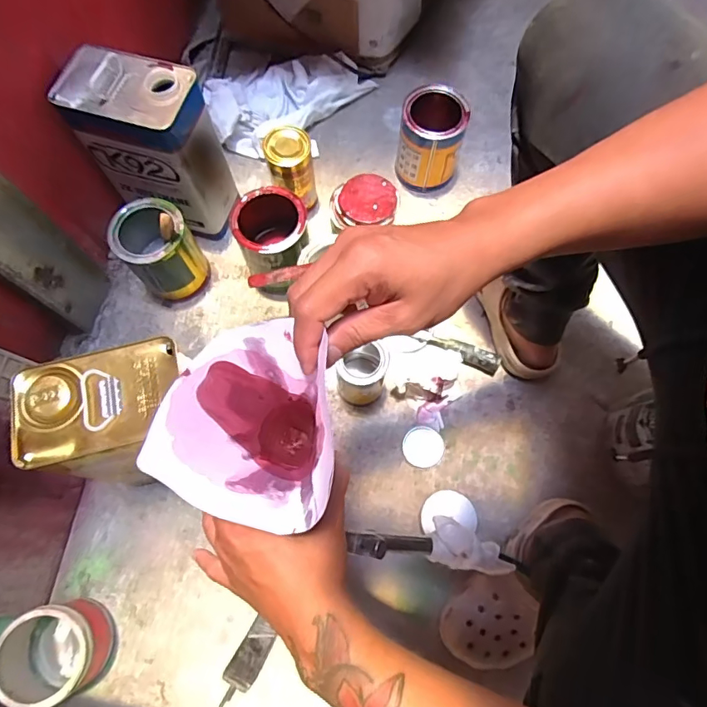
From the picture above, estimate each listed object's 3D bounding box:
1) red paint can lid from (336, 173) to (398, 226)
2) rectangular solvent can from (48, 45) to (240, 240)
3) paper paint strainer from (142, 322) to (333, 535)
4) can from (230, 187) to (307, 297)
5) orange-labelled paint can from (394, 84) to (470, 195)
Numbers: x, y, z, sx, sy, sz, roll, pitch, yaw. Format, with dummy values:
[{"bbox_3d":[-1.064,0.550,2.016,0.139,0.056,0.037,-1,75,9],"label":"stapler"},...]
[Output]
[{"bbox_3d":[0.021,-0.227,0.701,0.088,0.011,0.073,-8,87,-6],"label":"red paint can lid"},{"bbox_3d":[-0.285,-0.294,0.699,0.168,0.235,0.110,18,72,7],"label":"rectangular solvent can"},{"bbox_3d":[-0.063,0.044,0.308,0.096,0.077,0.115,13,71,5],"label":"paper paint strainer"},{"bbox_3d":[-0.121,-0.171,0.731,0.101,0.139,0.100,0,71,1],"label":"can"},{"bbox_3d":[0.129,-0.349,0.799,0.102,0.143,0.096,13,71,5],"label":"orange-labelled paint can"}]

